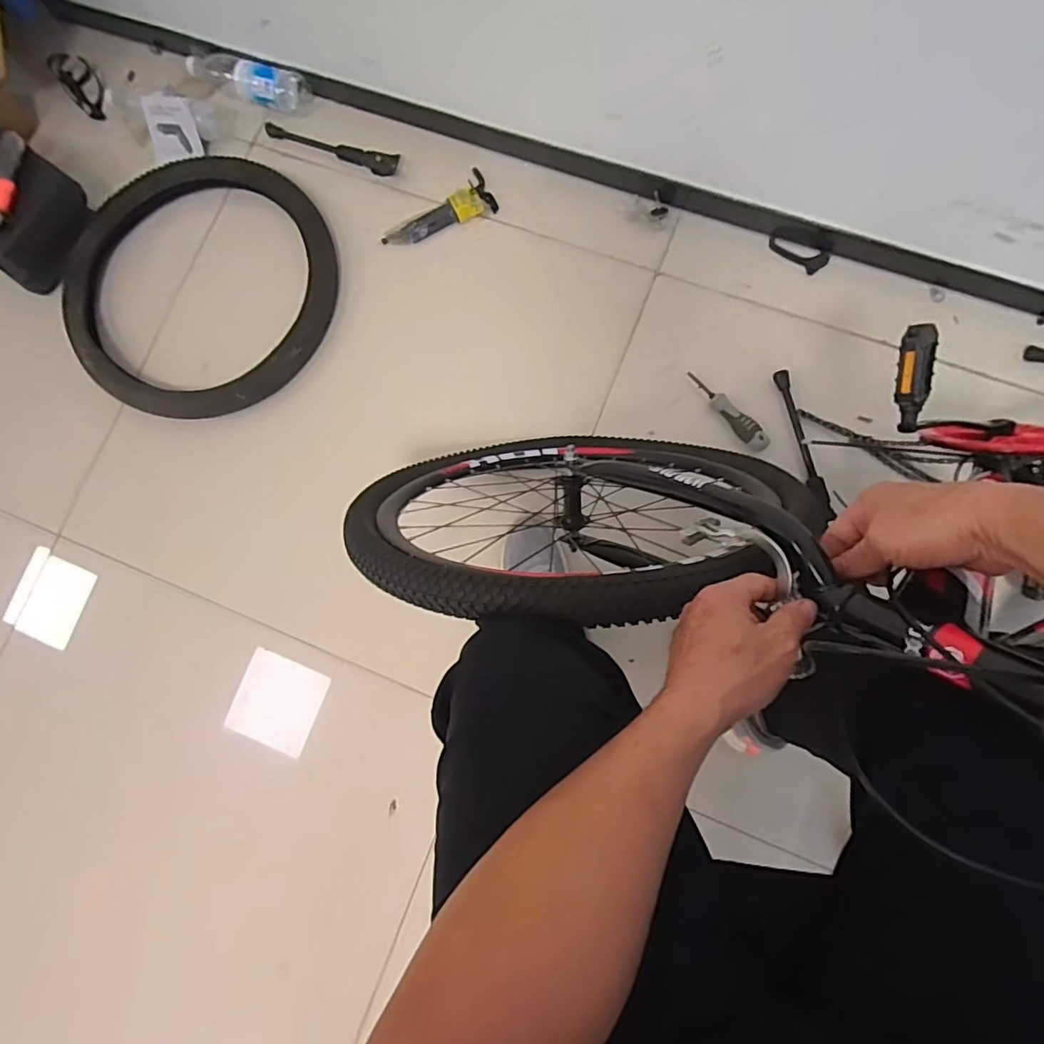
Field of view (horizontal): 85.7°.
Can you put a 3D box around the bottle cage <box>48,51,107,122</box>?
[{"bbox_3d":[-0.804,-0.802,1.019,0.068,0.056,0.125,-39,81,-1],"label":"bottle cage"}]

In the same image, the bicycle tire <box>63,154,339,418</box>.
[{"bbox_3d":[-0.557,-0.420,0.964,0.470,0.064,0.476,3,83,5],"label":"bicycle tire"}]

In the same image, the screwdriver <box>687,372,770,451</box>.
[{"bbox_3d":[0.329,-0.180,0.897,0.034,0.026,0.166,-35,81,0],"label":"screwdriver"}]

